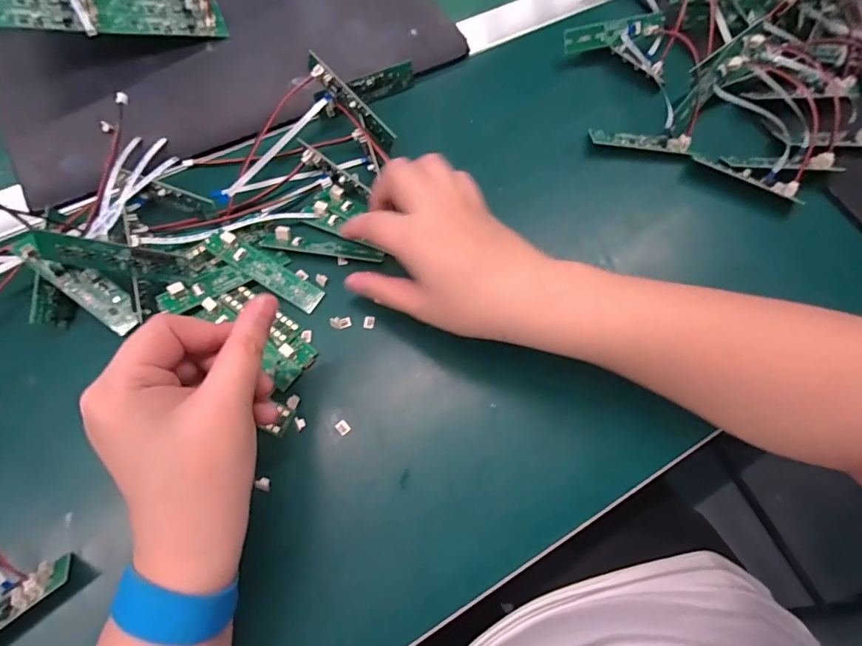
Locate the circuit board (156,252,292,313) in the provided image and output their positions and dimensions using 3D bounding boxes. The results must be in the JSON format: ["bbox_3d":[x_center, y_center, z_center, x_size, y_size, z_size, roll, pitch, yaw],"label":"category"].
[{"bbox_3d":[-0.133,-0.029,0.298,0.082,0.007,0.017,-31,80,-23],"label":"circuit board"}]

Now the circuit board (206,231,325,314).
[{"bbox_3d":[-0.109,-0.035,0.305,0.081,0.007,0.018,33,70,-3],"label":"circuit board"}]

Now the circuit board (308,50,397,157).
[{"bbox_3d":[-0.058,-0.160,0.335,0.082,0.017,0.010,44,71,-14],"label":"circuit board"}]

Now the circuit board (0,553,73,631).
[{"bbox_3d":[-0.220,0.149,0.224,0.080,0.011,0.016,-39,75,-16],"label":"circuit board"}]

